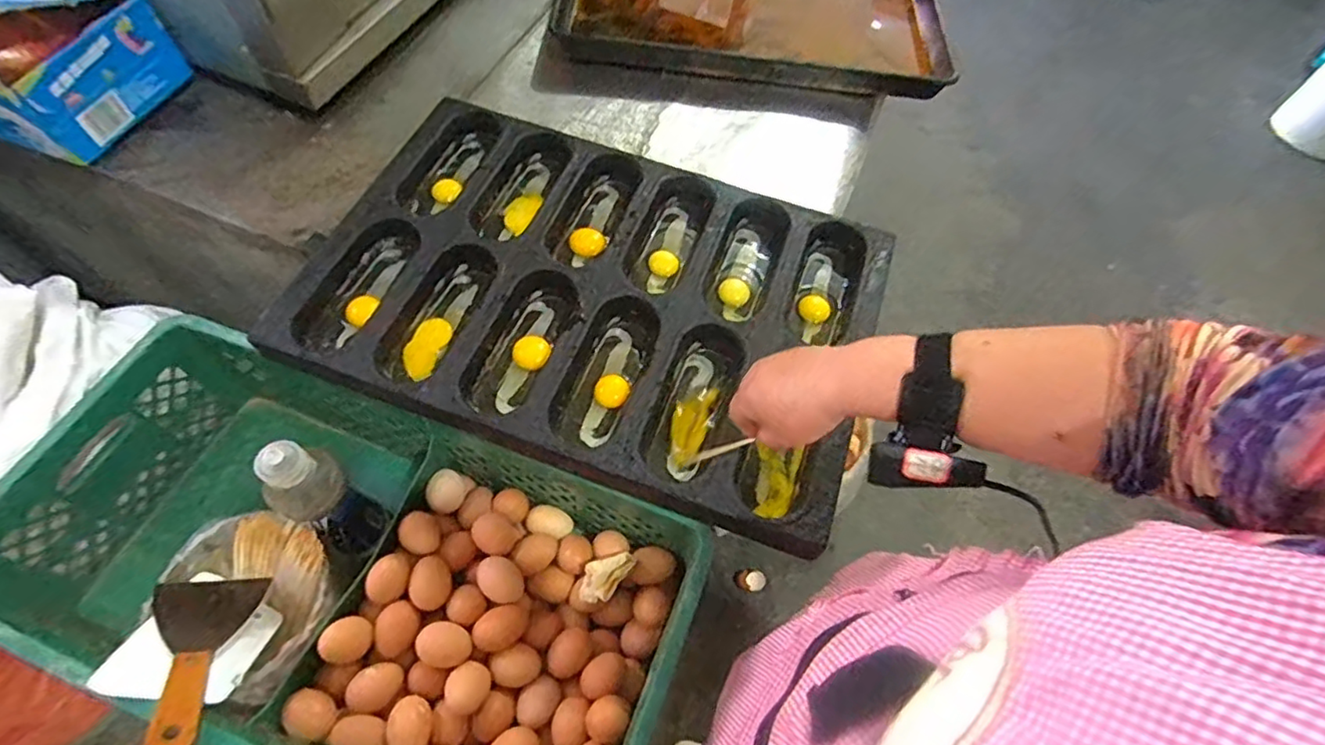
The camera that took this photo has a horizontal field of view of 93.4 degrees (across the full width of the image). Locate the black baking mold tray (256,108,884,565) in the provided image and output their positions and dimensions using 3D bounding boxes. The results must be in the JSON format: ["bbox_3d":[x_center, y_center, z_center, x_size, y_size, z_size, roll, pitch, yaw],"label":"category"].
[{"bbox_3d":[-0.067,-0.099,0.715,0.605,0.054,0.425,20,62,7],"label":"black baking mold tray"}]

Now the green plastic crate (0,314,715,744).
[{"bbox_3d":[-0.314,0.213,0.653,0.655,0.202,0.311,21,62,8],"label":"green plastic crate"}]

